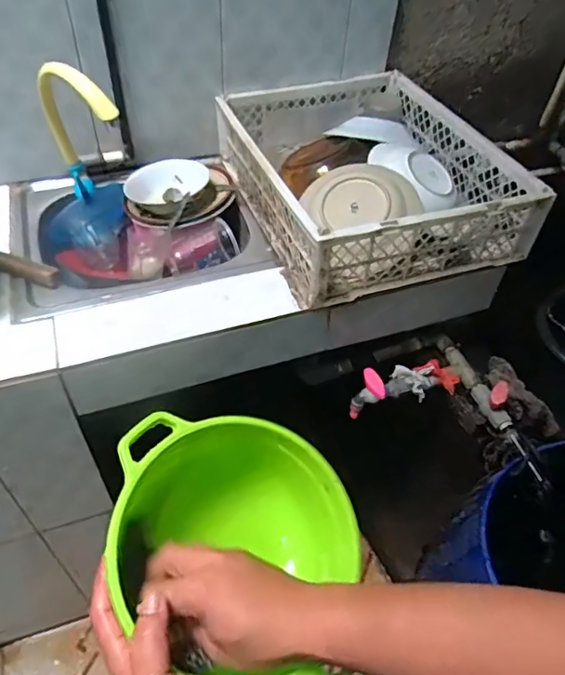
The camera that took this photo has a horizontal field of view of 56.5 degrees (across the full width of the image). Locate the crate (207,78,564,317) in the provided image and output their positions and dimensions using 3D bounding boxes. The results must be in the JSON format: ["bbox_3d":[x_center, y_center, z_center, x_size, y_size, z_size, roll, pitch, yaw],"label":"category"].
[{"bbox_3d":[0.144,-0.303,0.967,0.410,0.132,0.497,-13,50,-15],"label":"crate"}]

